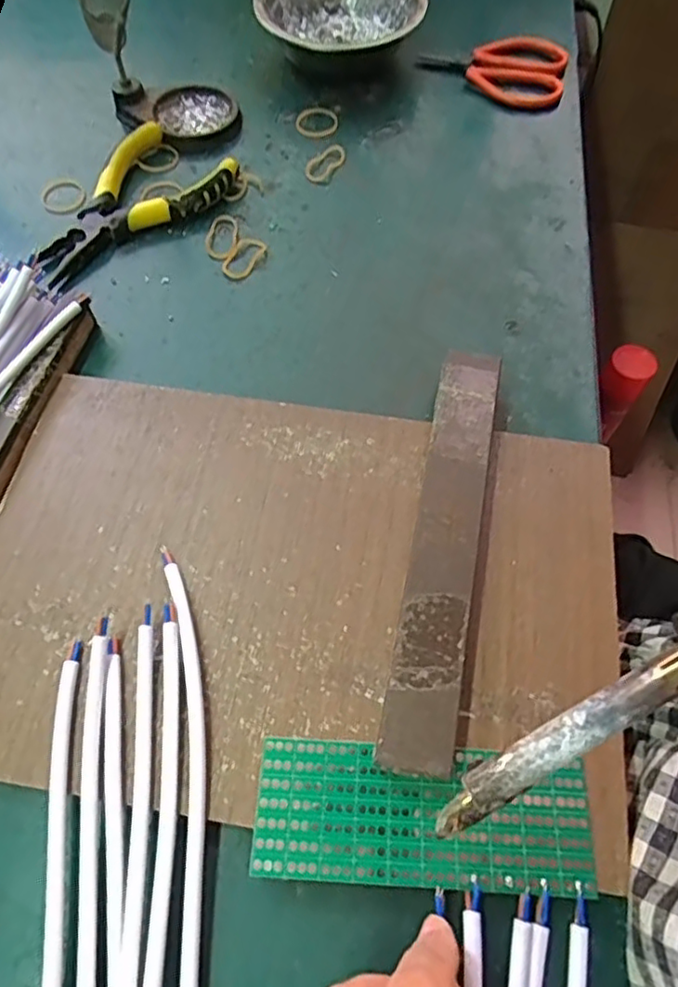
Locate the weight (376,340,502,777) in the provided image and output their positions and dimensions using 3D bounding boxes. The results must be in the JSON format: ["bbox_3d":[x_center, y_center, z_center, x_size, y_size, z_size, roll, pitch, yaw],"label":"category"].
[{"bbox_3d":[0.051,0.021,0.290,0.031,0.018,0.205,11,63,5],"label":"weight"}]

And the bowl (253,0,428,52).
[{"bbox_3d":[0.001,-0.367,0.486,0.122,0.046,0.122,0,63,0],"label":"bowl"}]

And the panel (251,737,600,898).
[{"bbox_3d":[0.033,0.126,0.242,0.128,0.004,0.048,4,63,2],"label":"panel"}]

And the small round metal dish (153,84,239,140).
[{"bbox_3d":[-0.107,-0.286,0.462,0.059,0.009,0.065,-15,64,-8],"label":"small round metal dish"}]

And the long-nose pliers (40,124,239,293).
[{"bbox_3d":[-0.144,-0.199,0.412,0.143,0.021,0.075,-37,69,-18],"label":"long-nose pliers"}]

